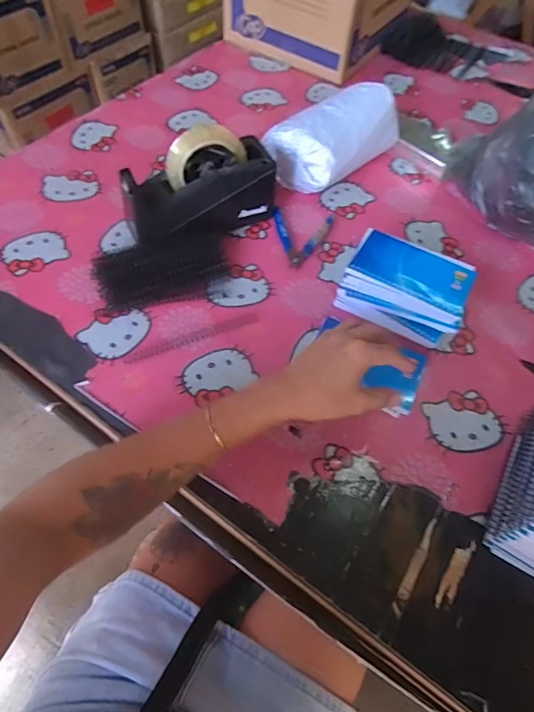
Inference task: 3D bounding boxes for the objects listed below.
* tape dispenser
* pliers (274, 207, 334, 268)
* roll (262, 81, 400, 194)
[{"bbox_3d":[-0.086,-0.216,0.576,0.198,0.128,0.081,-24,62,-17],"label":"tape dispenser"},{"bbox_3d":[0.051,-0.167,0.616,0.084,0.011,0.108,5,58,-1],"label":"pliers"},{"bbox_3d":[0.104,-0.323,0.667,0.193,0.106,0.113,-36,66,-23],"label":"roll"}]

